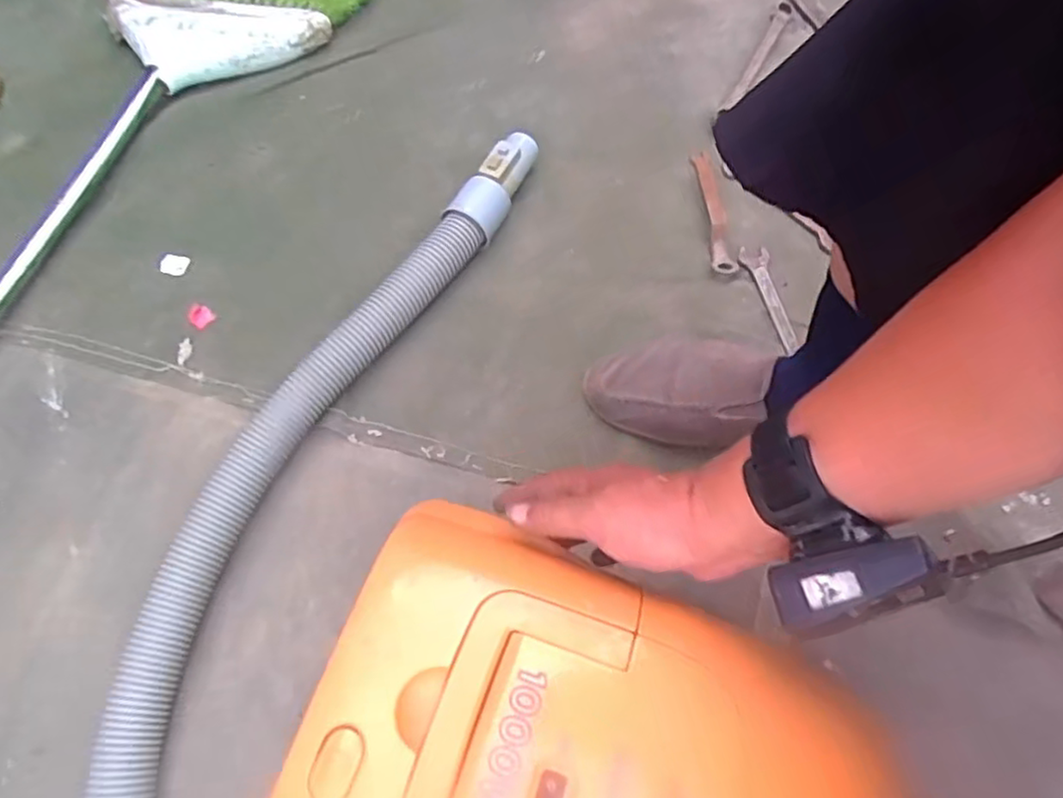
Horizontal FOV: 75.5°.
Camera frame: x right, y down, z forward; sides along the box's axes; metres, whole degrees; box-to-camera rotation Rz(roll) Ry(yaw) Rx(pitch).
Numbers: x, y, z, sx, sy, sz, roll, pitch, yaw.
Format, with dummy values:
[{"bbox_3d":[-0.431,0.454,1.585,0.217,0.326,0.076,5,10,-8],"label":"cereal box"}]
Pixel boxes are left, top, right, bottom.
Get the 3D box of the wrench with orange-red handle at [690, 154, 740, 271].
[{"bbox_3d":[0.183,-0.192,0.687,0.023,0.022,0.142,-3,66,-3],"label":"wrench with orange-red handle"}]

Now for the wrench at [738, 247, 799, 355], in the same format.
[{"bbox_3d":[0.223,-0.093,0.644,0.028,0.006,0.113,-8,67,-5],"label":"wrench"}]

